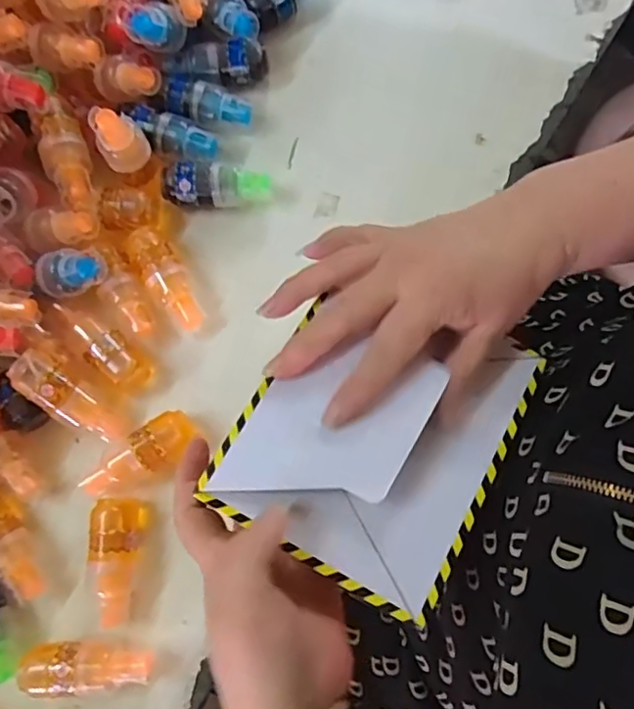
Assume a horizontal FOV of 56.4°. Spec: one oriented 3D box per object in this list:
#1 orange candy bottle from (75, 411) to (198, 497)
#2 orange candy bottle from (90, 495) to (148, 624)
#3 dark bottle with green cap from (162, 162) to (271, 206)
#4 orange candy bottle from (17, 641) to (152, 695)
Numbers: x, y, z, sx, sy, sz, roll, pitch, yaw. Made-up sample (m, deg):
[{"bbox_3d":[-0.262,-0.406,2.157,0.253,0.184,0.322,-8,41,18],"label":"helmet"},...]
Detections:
[{"bbox_3d":[-0.116,0.068,0.392,0.077,0.025,0.032,-33,80,-5],"label":"orange candy bottle"},{"bbox_3d":[-0.129,0.131,0.379,0.027,0.030,0.076,0,79,1],"label":"orange candy bottle"},{"bbox_3d":[-0.073,-0.123,0.429,0.076,0.023,0.028,-3,79,0],"label":"dark bottle with green cap"},{"bbox_3d":[-0.142,0.192,0.370,0.080,0.028,0.026,-3,79,1],"label":"orange candy bottle"}]

